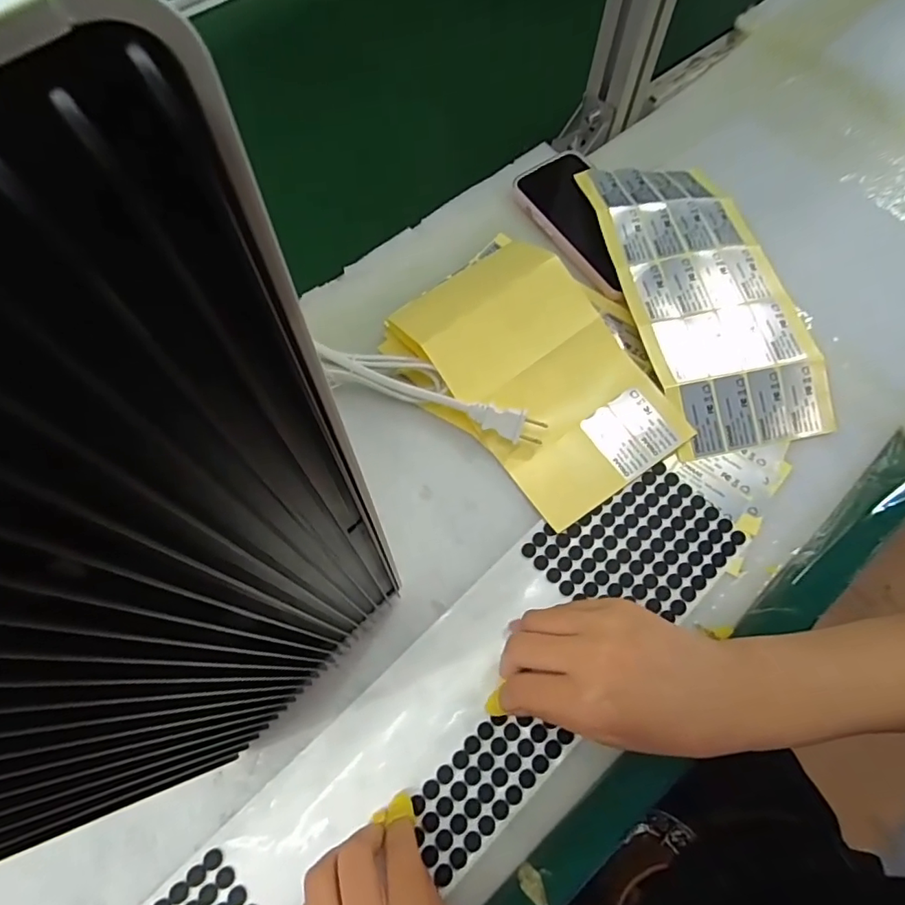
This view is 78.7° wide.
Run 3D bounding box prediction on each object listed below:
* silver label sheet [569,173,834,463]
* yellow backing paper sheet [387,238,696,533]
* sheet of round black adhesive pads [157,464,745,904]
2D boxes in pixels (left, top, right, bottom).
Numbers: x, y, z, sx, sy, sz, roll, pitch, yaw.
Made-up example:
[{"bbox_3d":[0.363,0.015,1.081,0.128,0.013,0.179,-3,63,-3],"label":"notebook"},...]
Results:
[{"bbox_3d":[0.195,-0.132,0.440,0.120,0.020,0.268,-12,63,-6],"label":"silver label sheet"},{"bbox_3d":[0.064,-0.057,0.398,0.124,0.041,0.192,-37,75,-15],"label":"yellow backing paper sheet"},{"bbox_3d":[-0.009,0.179,0.324,0.486,0.005,0.103,-41,74,-16],"label":"sheet of round black adhesive pads"}]

